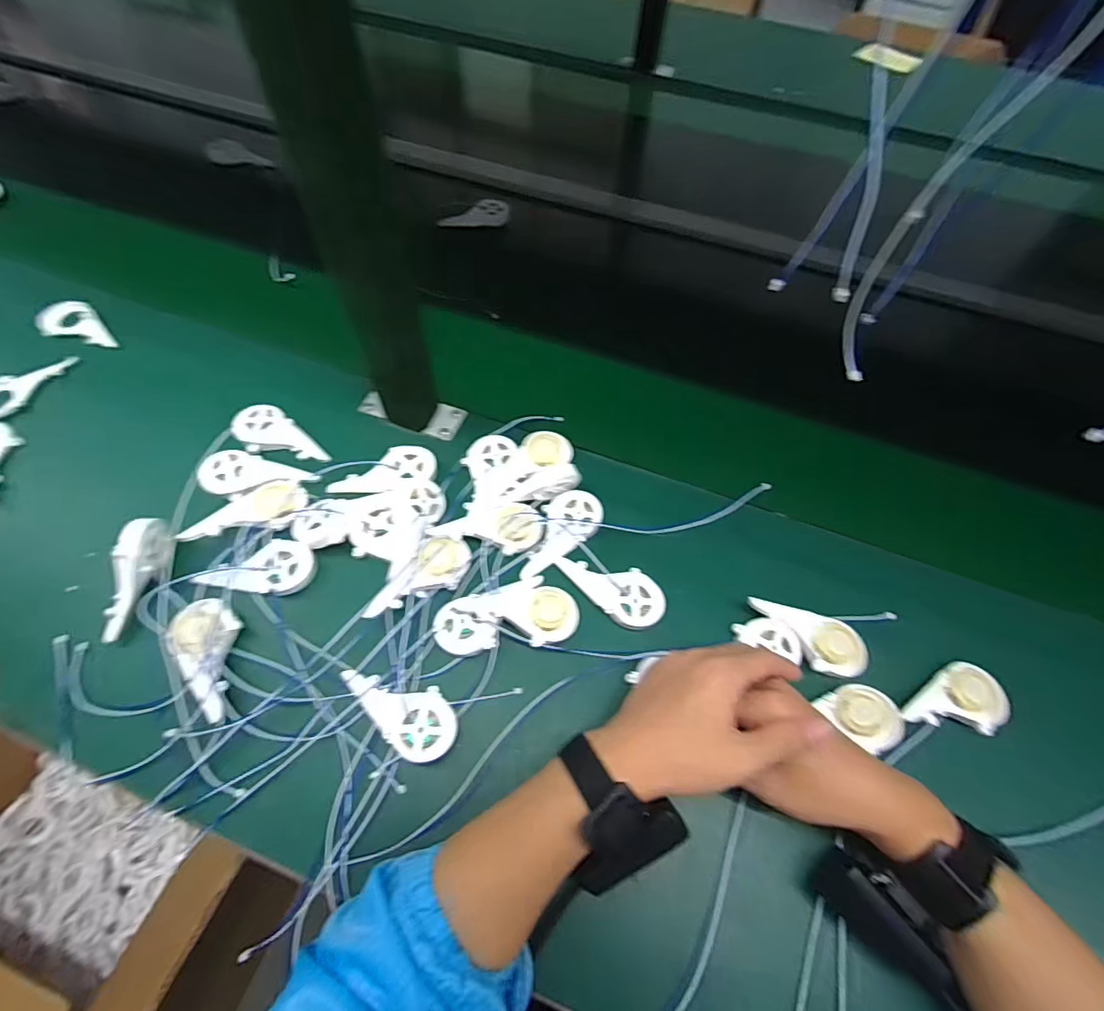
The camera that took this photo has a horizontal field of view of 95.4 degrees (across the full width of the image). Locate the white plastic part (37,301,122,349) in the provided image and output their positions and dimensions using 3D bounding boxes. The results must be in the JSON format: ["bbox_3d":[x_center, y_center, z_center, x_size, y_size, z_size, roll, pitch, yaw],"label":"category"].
[{"bbox_3d":[-0.524,-0.194,0.548,0.053,0.012,0.093,-39,69,-20],"label":"white plastic part"}]

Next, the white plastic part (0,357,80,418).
[{"bbox_3d":[-0.535,-0.124,0.502,0.053,0.009,0.095,22,63,10],"label":"white plastic part"}]

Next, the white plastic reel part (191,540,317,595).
[{"bbox_3d":[-0.240,0.049,0.410,0.085,0.021,0.046,-1,61,-2],"label":"white plastic reel part"}]

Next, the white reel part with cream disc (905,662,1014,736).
[{"bbox_3d":[0.307,0.154,0.380,0.085,0.018,0.046,-29,66,-16],"label":"white reel part with cream disc"}]

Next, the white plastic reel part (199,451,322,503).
[{"bbox_3d":[-0.269,-0.029,0.463,0.092,0.013,0.043,-1,61,-21],"label":"white plastic reel part"}]

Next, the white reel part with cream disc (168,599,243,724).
[{"bbox_3d":[-0.250,0.113,0.373,0.043,0.024,0.086,-33,67,-18],"label":"white reel part with cream disc"}]

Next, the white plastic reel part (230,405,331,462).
[{"bbox_3d":[-0.257,-0.065,0.479,0.096,0.009,0.047,25,63,-4],"label":"white plastic reel part"}]

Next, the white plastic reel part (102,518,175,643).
[{"bbox_3d":[-0.327,0.057,0.394,0.020,0.033,0.094,11,78,3],"label":"white plastic reel part"}]

